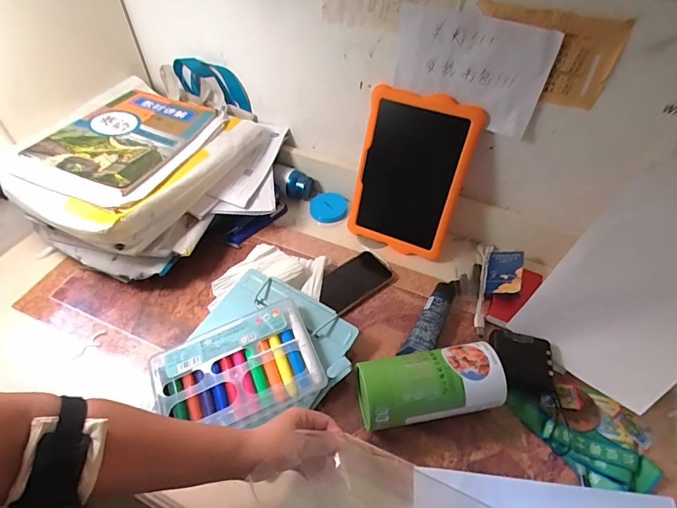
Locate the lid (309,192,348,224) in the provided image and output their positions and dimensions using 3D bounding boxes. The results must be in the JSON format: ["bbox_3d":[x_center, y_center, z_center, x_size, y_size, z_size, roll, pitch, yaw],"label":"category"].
[{"bbox_3d":[-0.019,-0.093,0.800,0.071,0.018,0.068,3,50,3],"label":"lid"}]

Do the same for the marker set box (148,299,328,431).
[{"bbox_3d":[-0.136,0.155,0.538,0.210,0.032,0.137,-19,53,-15],"label":"marker set box"}]

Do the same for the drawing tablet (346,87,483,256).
[{"bbox_3d":[0.117,-0.127,0.675,0.171,0.259,0.018,23,32,18],"label":"drawing tablet"}]

